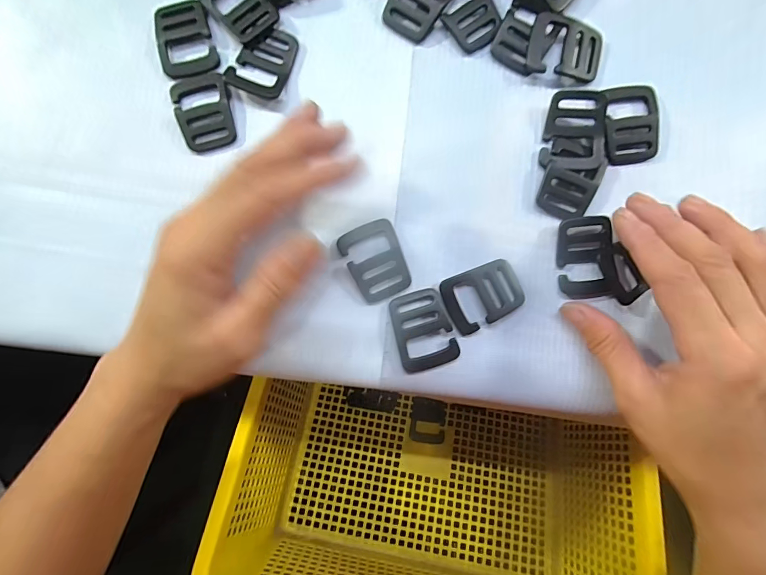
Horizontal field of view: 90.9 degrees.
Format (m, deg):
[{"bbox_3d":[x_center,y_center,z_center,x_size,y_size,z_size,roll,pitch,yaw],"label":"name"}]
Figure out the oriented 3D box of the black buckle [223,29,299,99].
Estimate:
[{"bbox_3d":[-0.068,-0.130,0.216,0.032,0.007,0.040,18,89,2],"label":"black buckle"}]

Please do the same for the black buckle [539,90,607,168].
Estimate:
[{"bbox_3d":[0.109,-0.088,0.213,0.034,0.010,0.042,6,89,1],"label":"black buckle"}]

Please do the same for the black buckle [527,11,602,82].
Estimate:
[{"bbox_3d":[0.103,-0.136,0.214,0.042,0.010,0.032,4,89,1],"label":"black buckle"}]

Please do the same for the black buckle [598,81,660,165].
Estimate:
[{"bbox_3d":[0.140,-0.093,0.215,0.030,0.007,0.044,-7,89,1],"label":"black buckle"}]

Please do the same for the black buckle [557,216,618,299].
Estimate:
[{"bbox_3d":[0.113,-0.016,0.211,0.029,0.005,0.045,-9,93,17],"label":"black buckle"}]

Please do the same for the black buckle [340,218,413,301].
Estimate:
[{"bbox_3d":[-0.003,-0.016,0.214,0.032,0.005,0.043,-26,88,1],"label":"black buckle"}]

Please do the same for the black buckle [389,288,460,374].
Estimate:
[{"bbox_3d":[0.022,0.024,0.211,0.032,0.006,0.044,-19,88,1],"label":"black buckle"}]

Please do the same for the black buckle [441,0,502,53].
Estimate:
[{"bbox_3d":[0.054,-0.152,0.216,0.030,0.005,0.027,-37,88,0],"label":"black buckle"}]

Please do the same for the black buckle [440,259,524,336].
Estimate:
[{"bbox_3d":[0.057,0.004,0.212,0.043,0.005,0.033,-22,88,1],"label":"black buckle"}]

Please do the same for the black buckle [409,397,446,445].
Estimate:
[{"bbox_3d":[0.044,0.131,0.372,0.033,0.004,0.041,6,72,5],"label":"black buckle"}]

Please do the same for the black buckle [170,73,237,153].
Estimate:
[{"bbox_3d":[-0.102,-0.102,0.217,0.032,0.005,0.043,-16,88,1],"label":"black buckle"}]

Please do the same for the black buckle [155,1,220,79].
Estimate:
[{"bbox_3d":[-0.113,-0.144,0.216,0.031,0.004,0.040,-9,88,1],"label":"black buckle"}]

